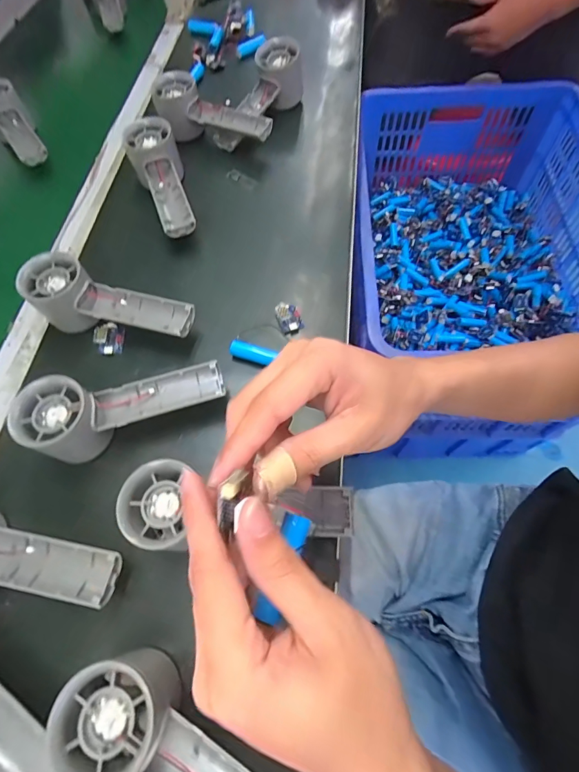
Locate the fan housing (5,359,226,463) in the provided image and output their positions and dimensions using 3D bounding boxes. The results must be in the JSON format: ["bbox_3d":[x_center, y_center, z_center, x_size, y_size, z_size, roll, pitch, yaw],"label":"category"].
[{"bbox_3d":[-0.133,0.015,0.316,0.157,0.056,0.058,-19,64,-6],"label":"fan housing"}]

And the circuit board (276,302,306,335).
[{"bbox_3d":[-0.001,-0.067,0.377,0.023,0.015,0.033,-25,65,-9],"label":"circuit board"}]

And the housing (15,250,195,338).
[{"bbox_3d":[-0.170,-0.075,0.366,0.155,0.060,0.057,17,66,12],"label":"housing"}]

